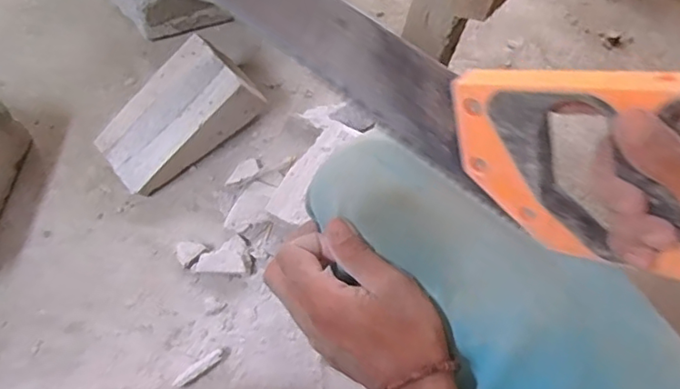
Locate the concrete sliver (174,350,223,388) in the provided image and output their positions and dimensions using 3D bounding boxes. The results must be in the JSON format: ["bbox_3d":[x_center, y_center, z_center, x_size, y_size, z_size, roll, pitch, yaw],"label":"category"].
[{"bbox_3d":[-0.165,0.202,0.679,0.062,0.004,0.014,-34,71,-13],"label":"concrete sliver"}]

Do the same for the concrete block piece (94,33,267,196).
[{"bbox_3d":[-0.214,-0.106,0.767,0.211,0.103,0.102,-36,72,-13],"label":"concrete block piece"}]

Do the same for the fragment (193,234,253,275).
[{"bbox_3d":[-0.145,0.076,0.733,0.069,0.023,0.048,-2,68,-1],"label":"fragment"}]

